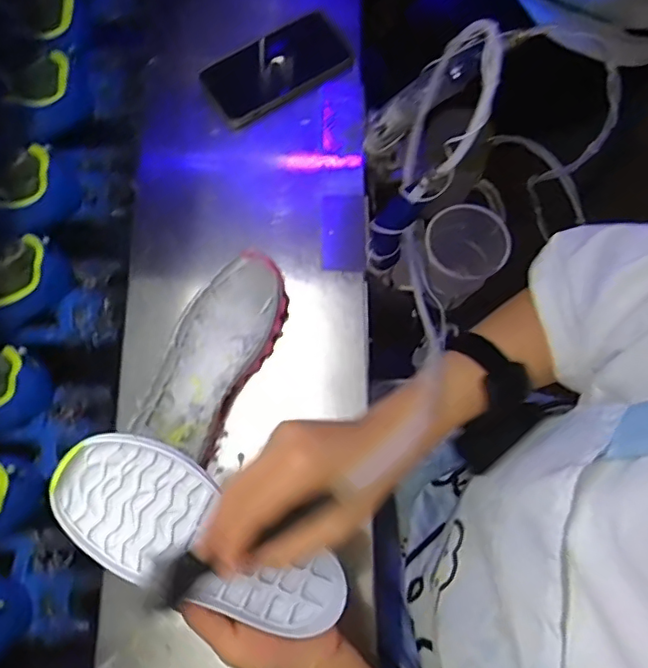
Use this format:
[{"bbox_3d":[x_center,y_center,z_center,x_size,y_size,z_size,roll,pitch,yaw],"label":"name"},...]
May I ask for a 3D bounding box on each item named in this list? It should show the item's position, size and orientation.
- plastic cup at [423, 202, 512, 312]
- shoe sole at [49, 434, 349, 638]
[{"bbox_3d":[0.149,-0.081,0.638,0.086,0.113,0.080,-1,73,2],"label":"plastic cup"},{"bbox_3d":[-0.081,0.140,0.377,0.200,0.021,0.078,37,77,-10],"label":"shoe sole"}]

